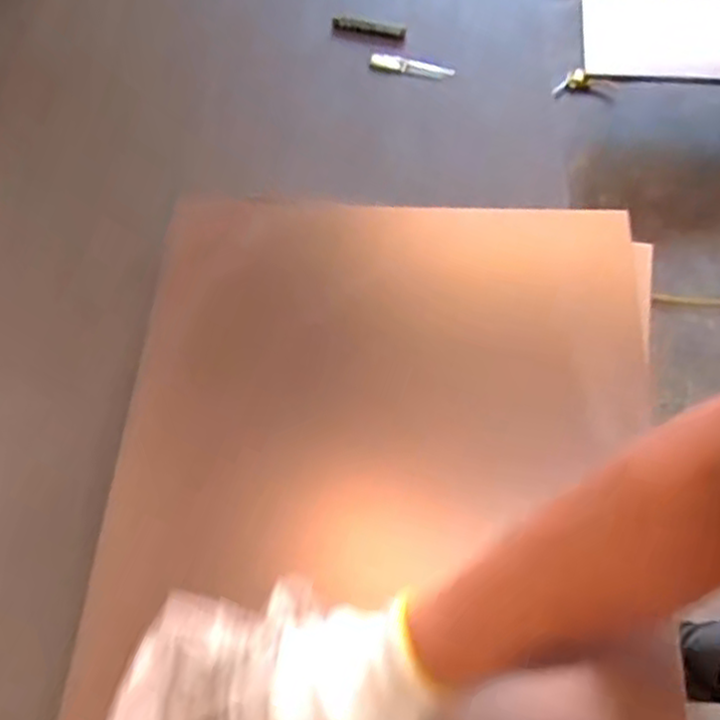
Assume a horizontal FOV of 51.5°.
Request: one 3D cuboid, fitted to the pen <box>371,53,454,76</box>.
[{"bbox_3d":[0.063,-0.367,0.933,0.104,0.018,0.011,15,66,8],"label":"pen"}]

